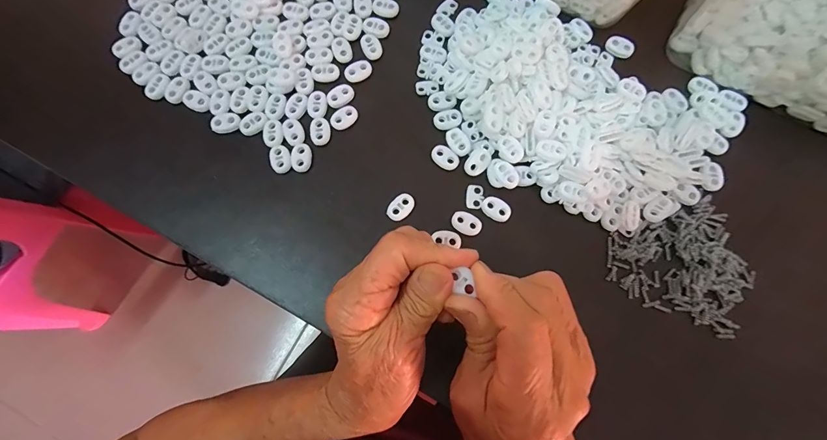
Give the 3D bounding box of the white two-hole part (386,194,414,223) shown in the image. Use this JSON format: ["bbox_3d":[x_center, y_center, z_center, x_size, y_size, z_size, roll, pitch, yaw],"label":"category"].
[{"bbox_3d":[-0.009,-0.009,0.281,0.015,0.005,0.022,36,80,7],"label":"white two-hole part"}]

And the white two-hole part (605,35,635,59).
[{"bbox_3d":[0.171,-0.144,0.307,0.022,0.004,0.016,34,79,6],"label":"white two-hole part"}]

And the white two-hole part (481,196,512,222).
[{"bbox_3d":[0.063,-0.008,0.280,0.022,0.004,0.016,35,79,7],"label":"white two-hole part"}]

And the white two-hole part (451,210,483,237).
[{"bbox_3d":[0.040,0.003,0.278,0.023,0.004,0.016,33,79,6],"label":"white two-hole part"}]

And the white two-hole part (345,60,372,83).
[{"bbox_3d":[-0.045,-0.122,0.302,0.023,0.004,0.015,-28,79,-7],"label":"white two-hole part"}]

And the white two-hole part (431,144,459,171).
[{"bbox_3d":[0.025,-0.048,0.289,0.022,0.004,0.015,43,80,8],"label":"white two-hole part"}]

